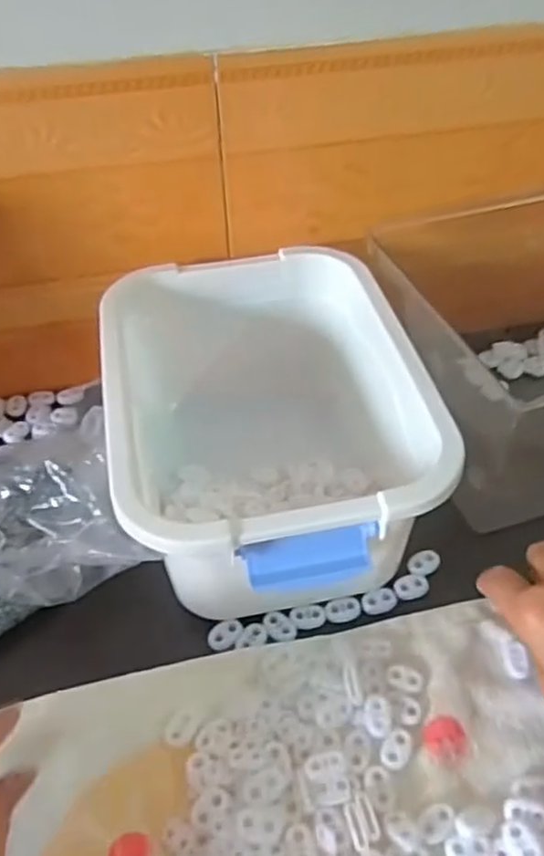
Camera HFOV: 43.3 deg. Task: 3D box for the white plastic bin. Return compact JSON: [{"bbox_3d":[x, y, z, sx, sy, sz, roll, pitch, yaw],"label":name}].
[{"bbox_3d":[-0.007,0.001,0.461,0.186,0.122,0.249,-10,46,-8],"label":"white plastic bin"}]

